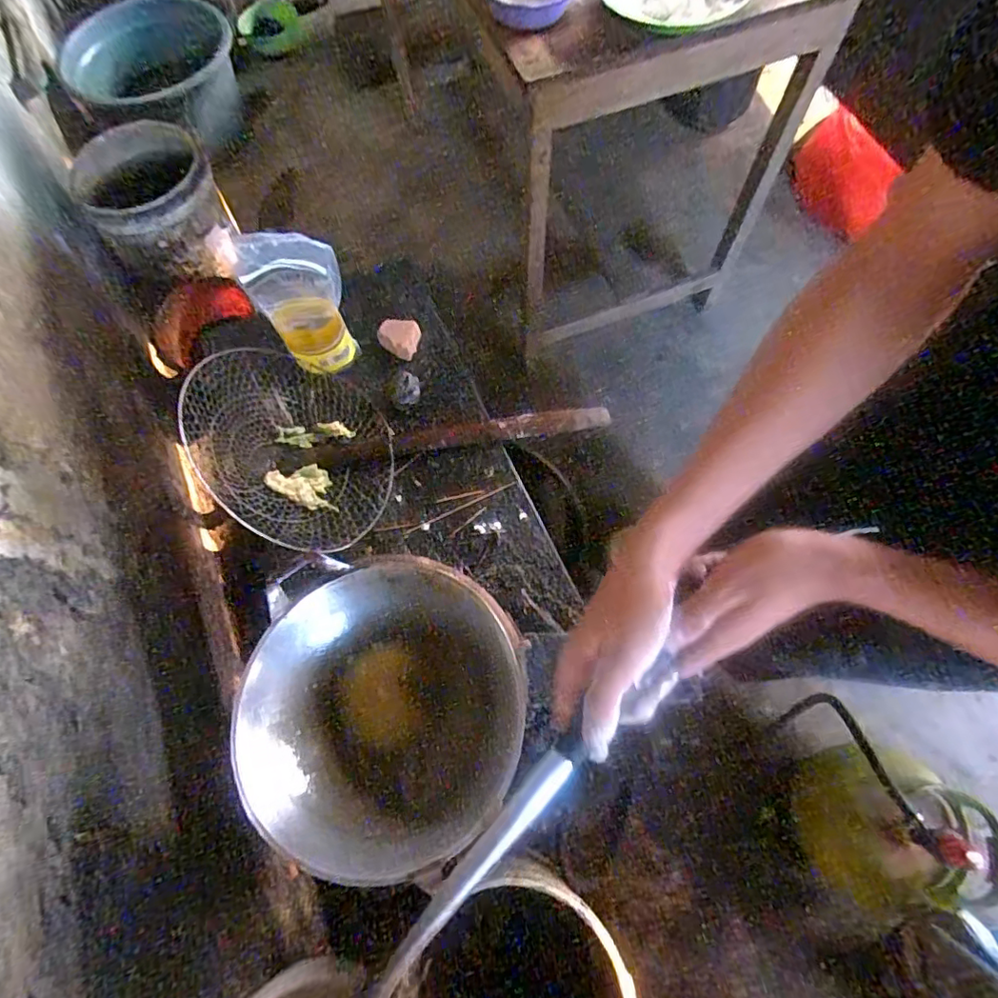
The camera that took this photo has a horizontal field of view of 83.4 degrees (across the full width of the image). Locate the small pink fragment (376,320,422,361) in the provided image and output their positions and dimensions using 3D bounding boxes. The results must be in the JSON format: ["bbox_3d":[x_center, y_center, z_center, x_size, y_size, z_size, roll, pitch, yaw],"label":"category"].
[{"bbox_3d":[-0.166,-0.273,0.942,0.066,0.030,0.053,14,70,7],"label":"small pink fragment"}]

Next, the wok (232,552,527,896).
[{"bbox_3d":[-0.119,0.210,0.583,0.280,0.079,0.297,0,69,1],"label":"wok"}]

